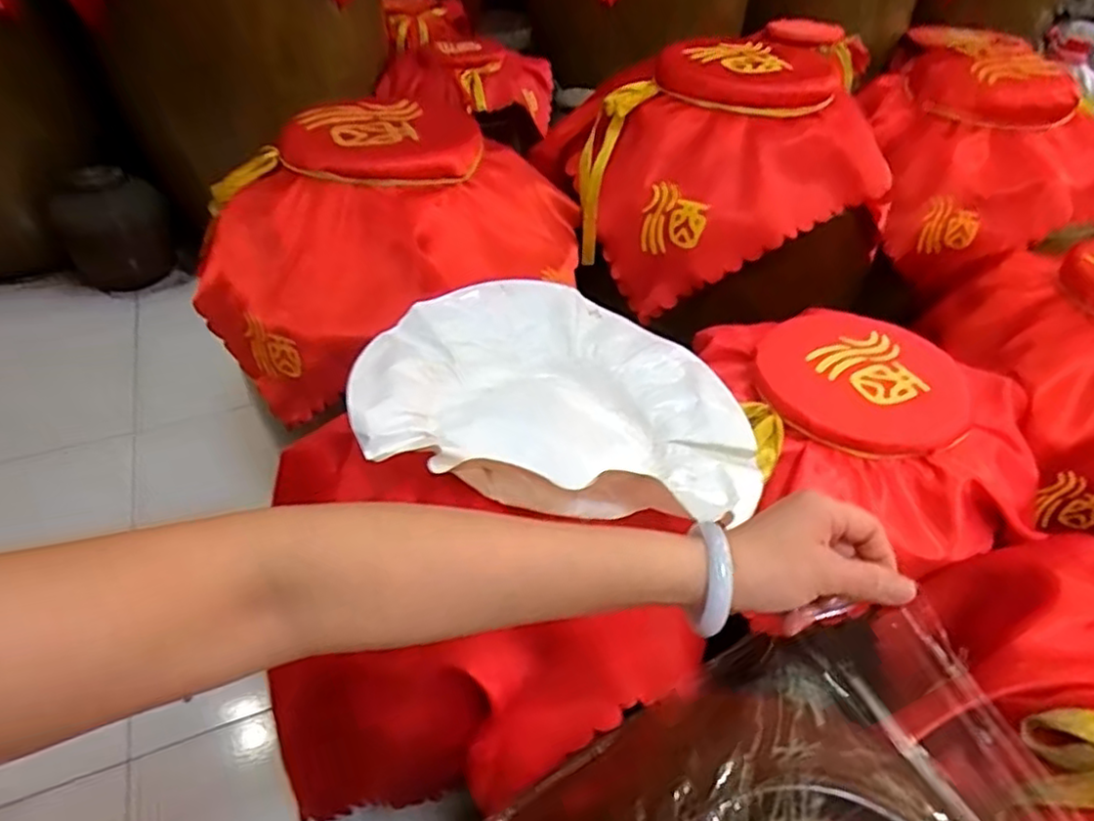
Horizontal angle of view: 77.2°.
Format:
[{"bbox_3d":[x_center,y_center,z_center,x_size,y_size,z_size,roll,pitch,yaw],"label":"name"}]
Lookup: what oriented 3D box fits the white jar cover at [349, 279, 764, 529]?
[{"bbox_3d":[0.016,-0.025,0.654,0.355,0.090,0.253,4,42,2],"label":"white jar cover"}]

